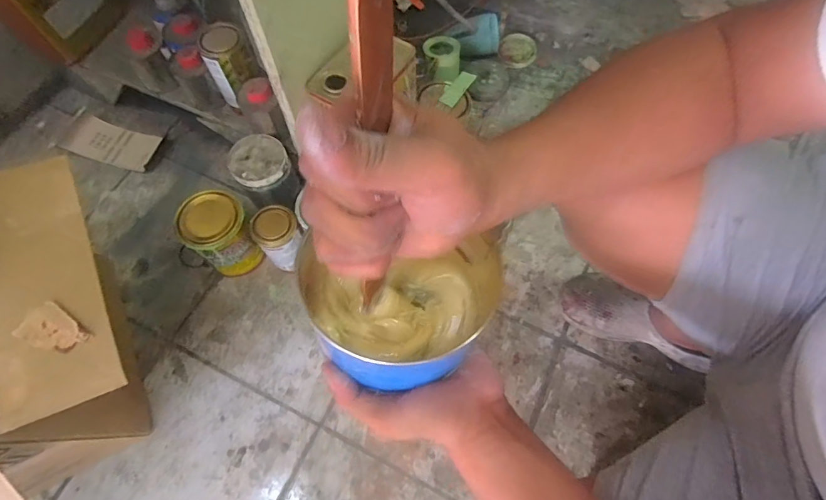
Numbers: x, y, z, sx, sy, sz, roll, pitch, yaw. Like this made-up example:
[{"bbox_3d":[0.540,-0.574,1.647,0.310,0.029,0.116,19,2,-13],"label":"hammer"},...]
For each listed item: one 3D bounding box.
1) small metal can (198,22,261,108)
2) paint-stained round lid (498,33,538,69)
[{"bbox_3d":[-0.287,-0.299,0.654,0.067,0.105,0.065,0,67,0],"label":"small metal can"},{"bbox_3d":[0.249,-0.472,0.961,0.089,0.020,0.096,0,67,0],"label":"paint-stained round lid"}]

